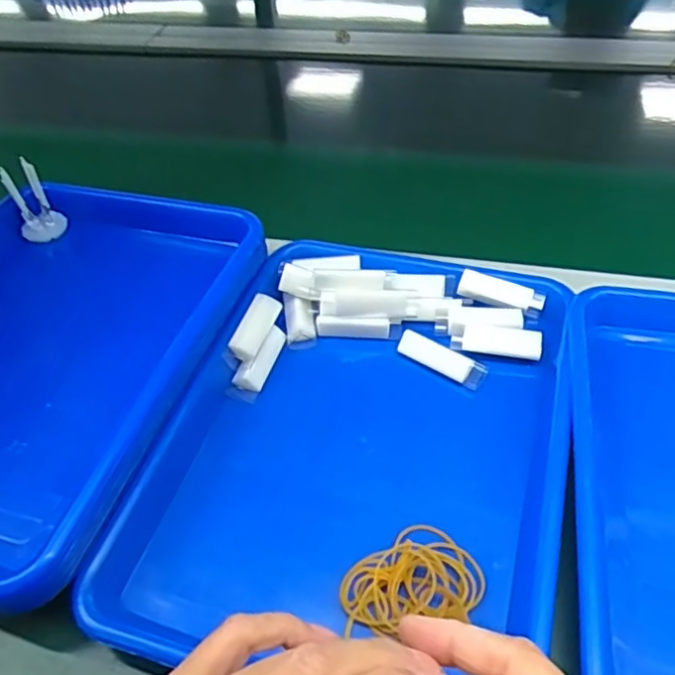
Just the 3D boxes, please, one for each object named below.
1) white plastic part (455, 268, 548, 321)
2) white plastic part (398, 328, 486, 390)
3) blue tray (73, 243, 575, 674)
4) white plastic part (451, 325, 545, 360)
[{"bbox_3d":[0.127,-0.034,0.484,0.064,0.017,0.017,14,50,17],"label":"white plastic part"},{"bbox_3d":[0.076,0.015,0.459,0.066,0.009,0.021,25,54,25],"label":"white plastic part"},{"bbox_3d":[0.020,0.066,0.422,0.243,0.054,0.316,11,49,14],"label":"blue tray"},{"bbox_3d":[0.118,0.003,0.463,0.064,0.010,0.023,6,48,10],"label":"white plastic part"}]

